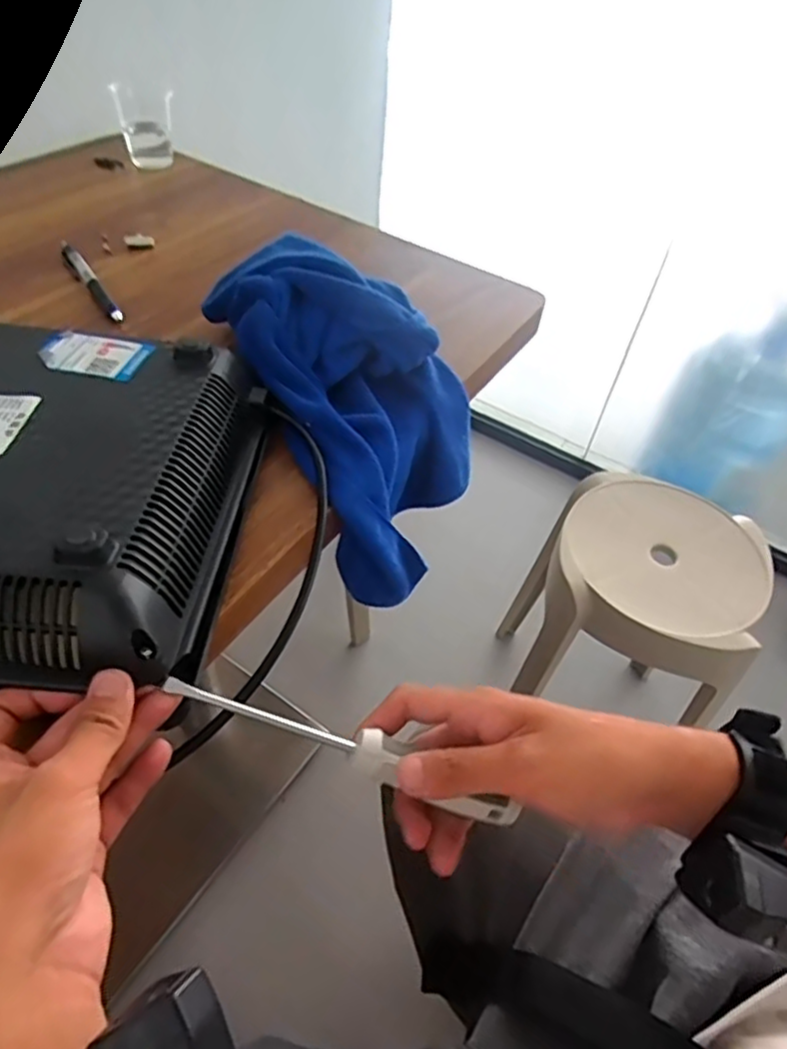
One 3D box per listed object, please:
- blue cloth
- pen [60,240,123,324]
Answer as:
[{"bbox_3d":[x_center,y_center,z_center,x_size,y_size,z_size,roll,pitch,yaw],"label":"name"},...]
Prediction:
[{"bbox_3d":[-0.031,-0.101,0.504,0.157,0.153,0.266,-22,53,-23],"label":"blue cloth"},{"bbox_3d":[-0.274,-0.219,0.578,0.017,0.011,0.145,-25,55,-25],"label":"pen"}]

